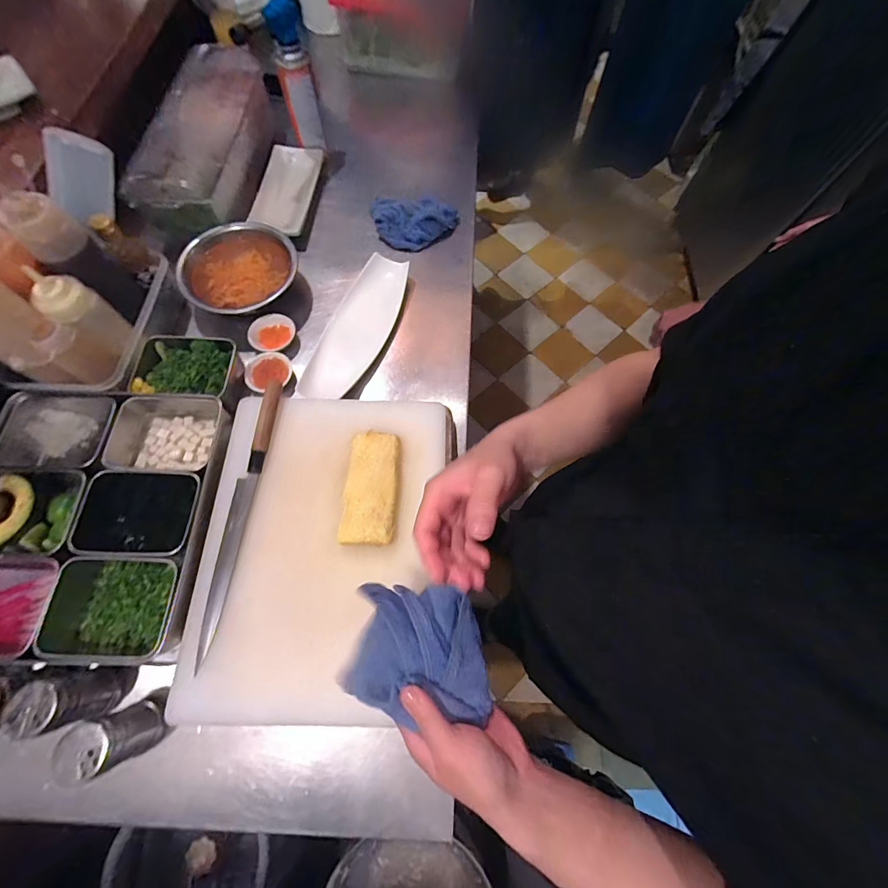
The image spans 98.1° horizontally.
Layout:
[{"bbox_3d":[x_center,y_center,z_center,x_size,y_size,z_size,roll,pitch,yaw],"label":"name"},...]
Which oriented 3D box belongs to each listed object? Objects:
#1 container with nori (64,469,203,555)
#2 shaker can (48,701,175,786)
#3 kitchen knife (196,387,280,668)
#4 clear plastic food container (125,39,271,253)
[{"bbox_3d":[-0.391,0.096,0.509,0.147,0.076,0.106,1,69,-2],"label":"container with nori"},{"bbox_3d":[-0.343,0.307,0.403,0.043,0.097,0.047,1,69,-2],"label":"shaker can"},{"bbox_3d":[-0.264,0.079,0.494,0.031,0.026,0.350,8,68,1],"label":"kitchen knife"},{"bbox_3d":[-0.424,-0.555,0.704,0.153,0.107,0.436,4,68,-1],"label":"clear plastic food container"}]

